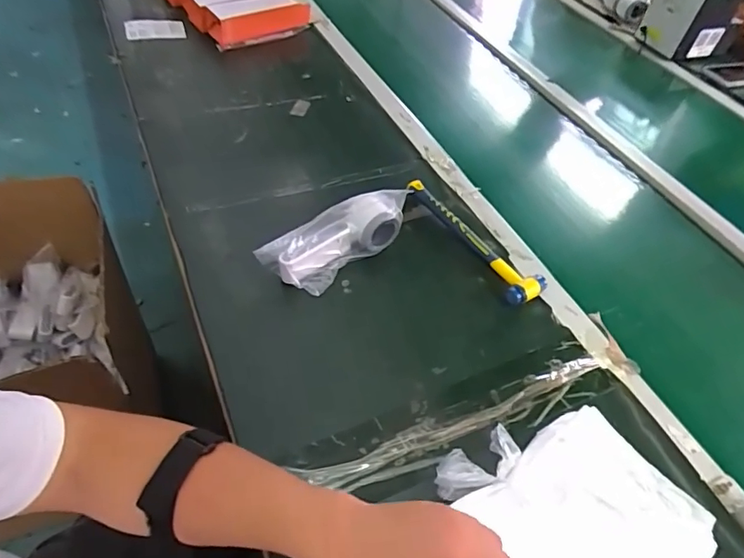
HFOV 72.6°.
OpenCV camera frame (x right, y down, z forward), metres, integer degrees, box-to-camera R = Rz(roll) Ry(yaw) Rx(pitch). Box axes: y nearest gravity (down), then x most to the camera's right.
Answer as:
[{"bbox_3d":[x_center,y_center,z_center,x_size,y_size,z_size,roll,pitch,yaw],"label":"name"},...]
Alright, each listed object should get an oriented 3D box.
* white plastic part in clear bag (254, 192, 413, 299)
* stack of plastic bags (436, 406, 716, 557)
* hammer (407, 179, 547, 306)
[{"bbox_3d":[-0.044,-0.046,0.635,0.190,0.085,0.066,-24,55,-23],"label":"white plastic part in clear bag"},{"bbox_3d":[0.140,0.221,0.417,0.238,0.048,0.190,-34,59,-29],"label":"stack of plastic bags"},{"bbox_3d":[0.140,-0.060,0.691,0.058,0.030,0.236,-23,55,-23],"label":"hammer"}]

